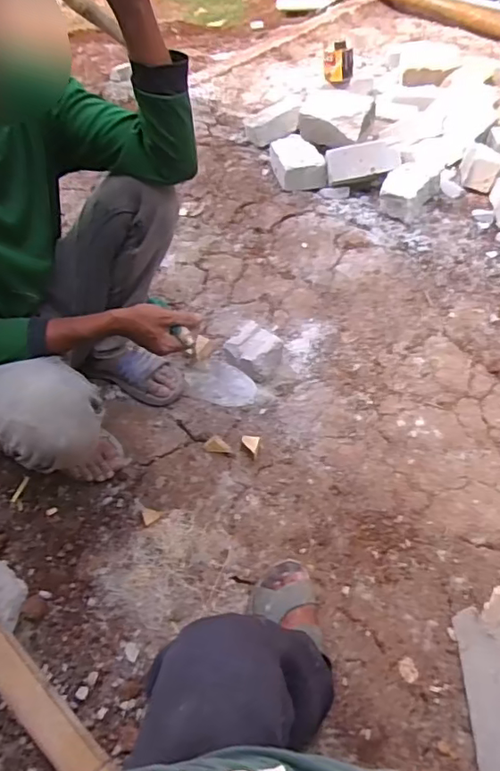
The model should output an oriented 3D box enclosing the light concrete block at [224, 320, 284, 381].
[{"bbox_3d":[0.010,-0.070,1.248,0.123,0.069,0.111,36,64,29],"label":"light concrete block"}]

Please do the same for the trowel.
[{"bbox_3d":[-0.095,-0.051,0.943,0.250,0.076,0.075,35,62,29],"label":"trowel"}]

